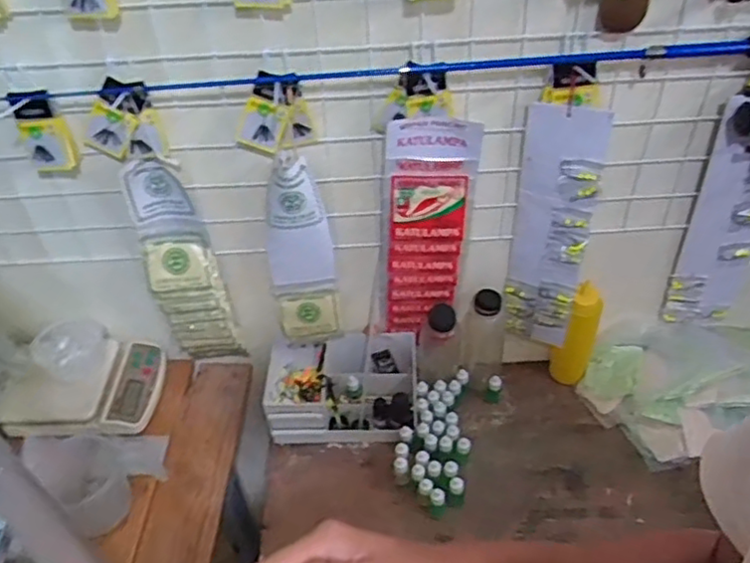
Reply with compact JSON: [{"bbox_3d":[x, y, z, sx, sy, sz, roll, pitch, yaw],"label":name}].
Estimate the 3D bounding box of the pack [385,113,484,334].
[{"bbox_3d":[0.072,-0.060,0.912,0.109,0.365,0.030,1,43,5],"label":"pack"}]

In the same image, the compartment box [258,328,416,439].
[{"bbox_3d":[-0.049,0.169,1.048,0.234,0.101,0.148,-4,43,0],"label":"compartment box"}]

